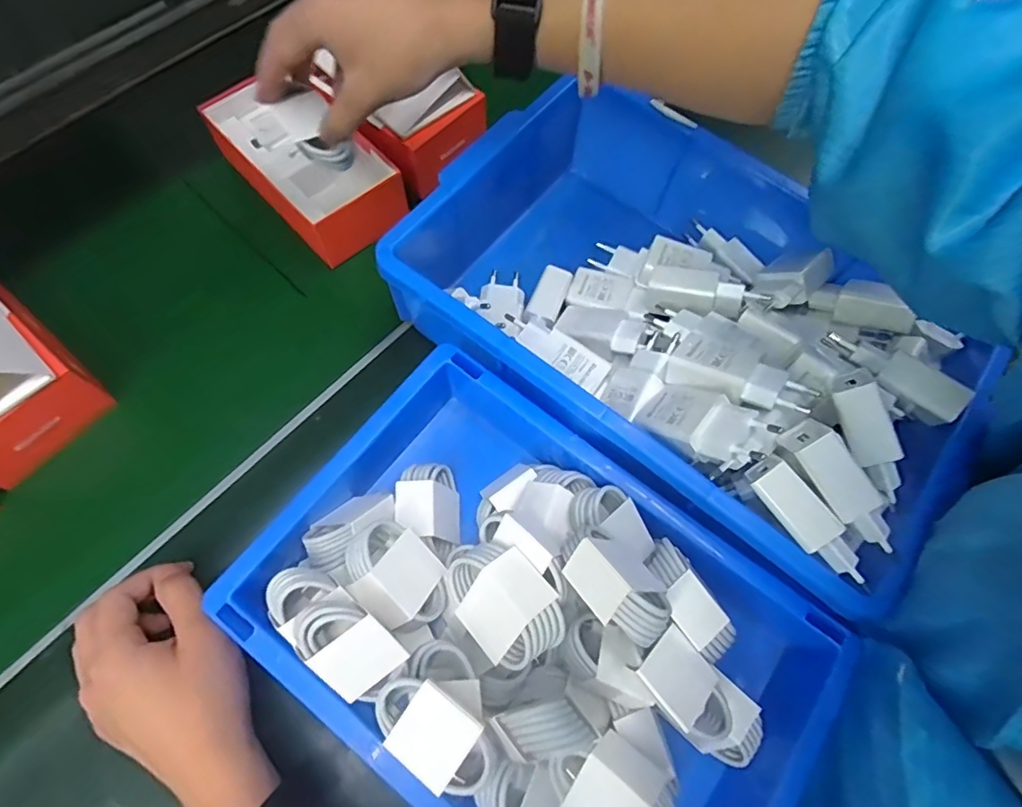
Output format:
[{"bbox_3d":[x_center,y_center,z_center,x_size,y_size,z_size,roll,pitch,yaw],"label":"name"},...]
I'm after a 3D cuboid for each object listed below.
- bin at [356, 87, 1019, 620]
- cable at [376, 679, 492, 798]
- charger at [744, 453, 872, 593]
[{"bbox_3d":[0.120,-0.064,0.385,0.377,0.093,0.244,35,70,15],"label":"bin"},{"bbox_3d":[-0.036,0.160,0.272,0.062,0.024,0.038,37,89,6],"label":"cable"},{"bbox_3d":[0.160,0.064,0.292,0.022,0.022,0.079,-33,69,-14],"label":"charger"}]

